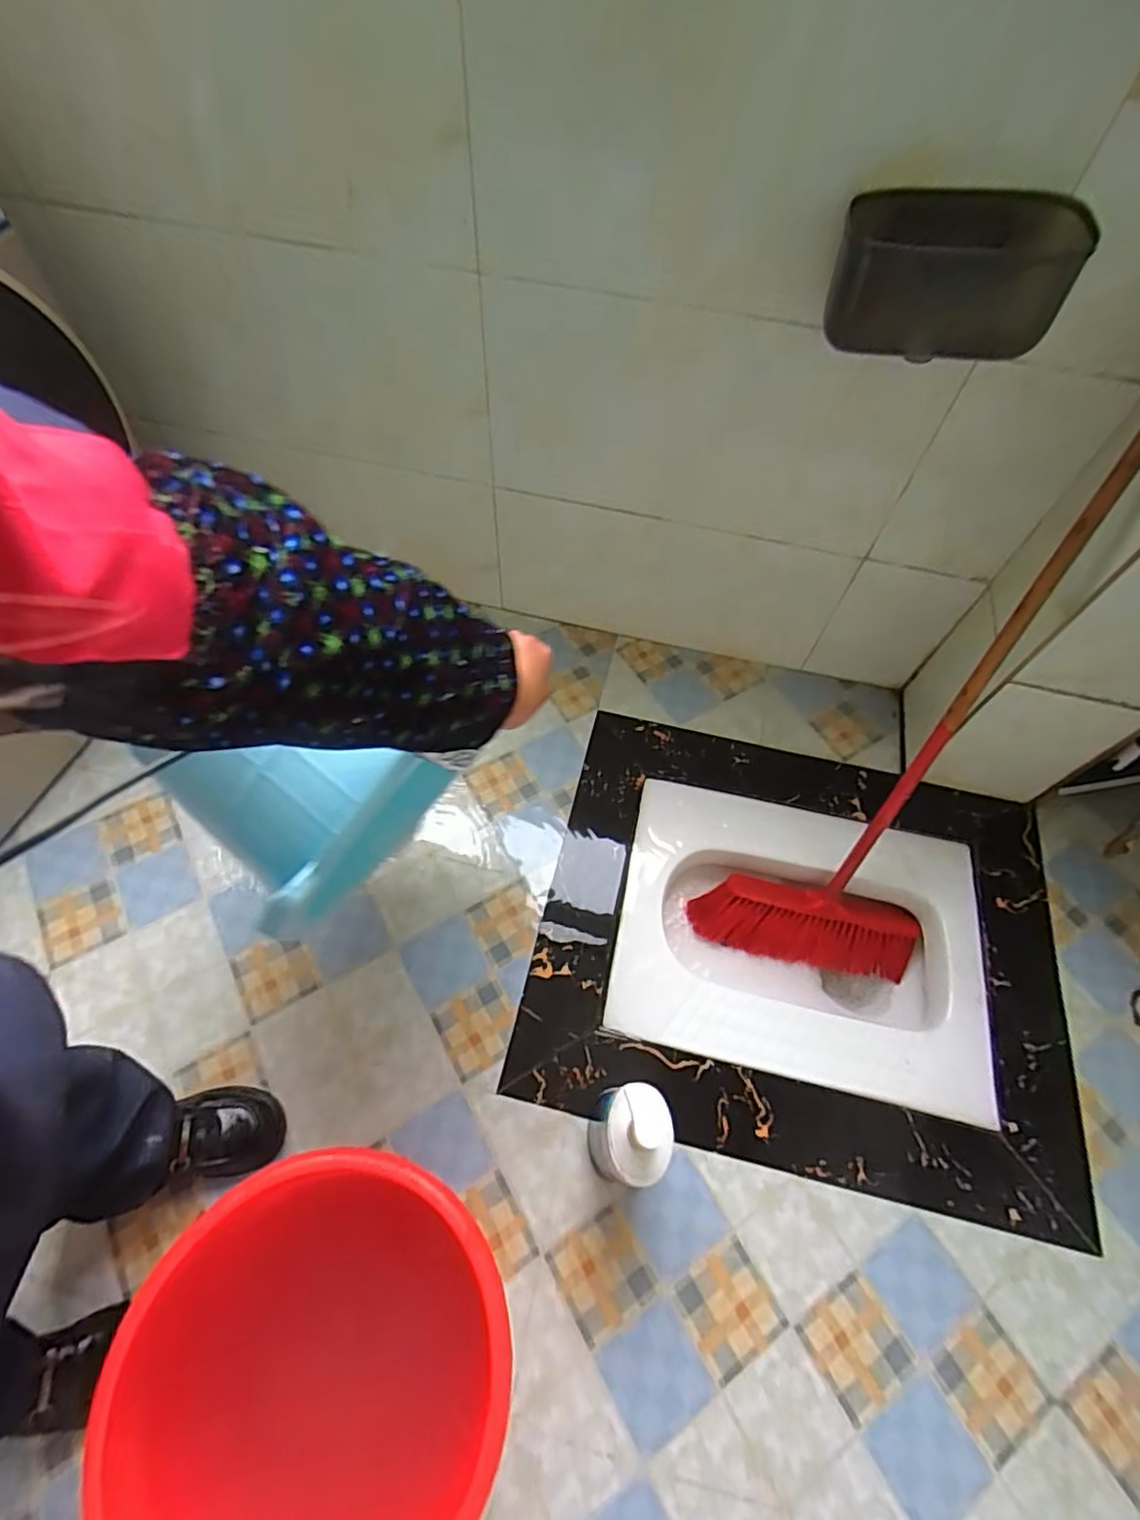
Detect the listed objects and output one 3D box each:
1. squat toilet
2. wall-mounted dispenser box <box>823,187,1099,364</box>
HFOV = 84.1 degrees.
[{"bbox_3d":[0.350,0.294,1.016,0.540,0.134,0.409,11,60,6],"label":"squat toilet"},{"bbox_3d":[0.355,-0.462,0.607,0.189,0.119,0.110,9,60,4],"label":"wall-mounted dispenser box"}]

